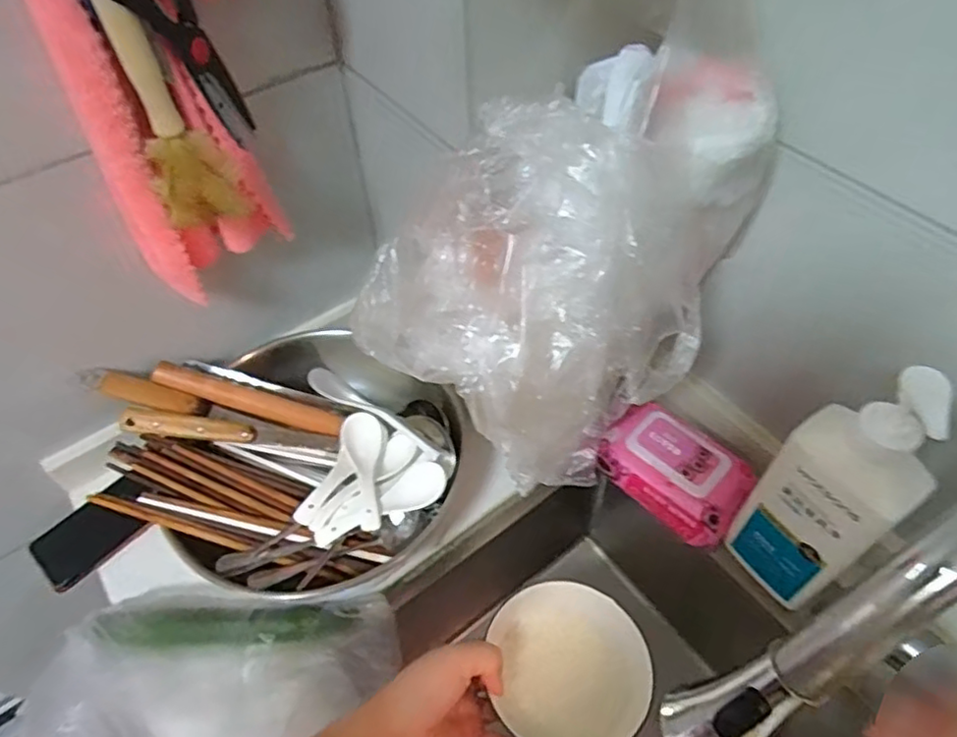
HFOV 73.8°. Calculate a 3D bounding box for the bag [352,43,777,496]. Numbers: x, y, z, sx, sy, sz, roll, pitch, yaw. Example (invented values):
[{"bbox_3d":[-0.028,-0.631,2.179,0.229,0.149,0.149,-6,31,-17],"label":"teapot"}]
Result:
[{"bbox_3d":[0.068,-0.094,0.467,0.189,0.220,0.276,28,58,24],"label":"bag"}]

